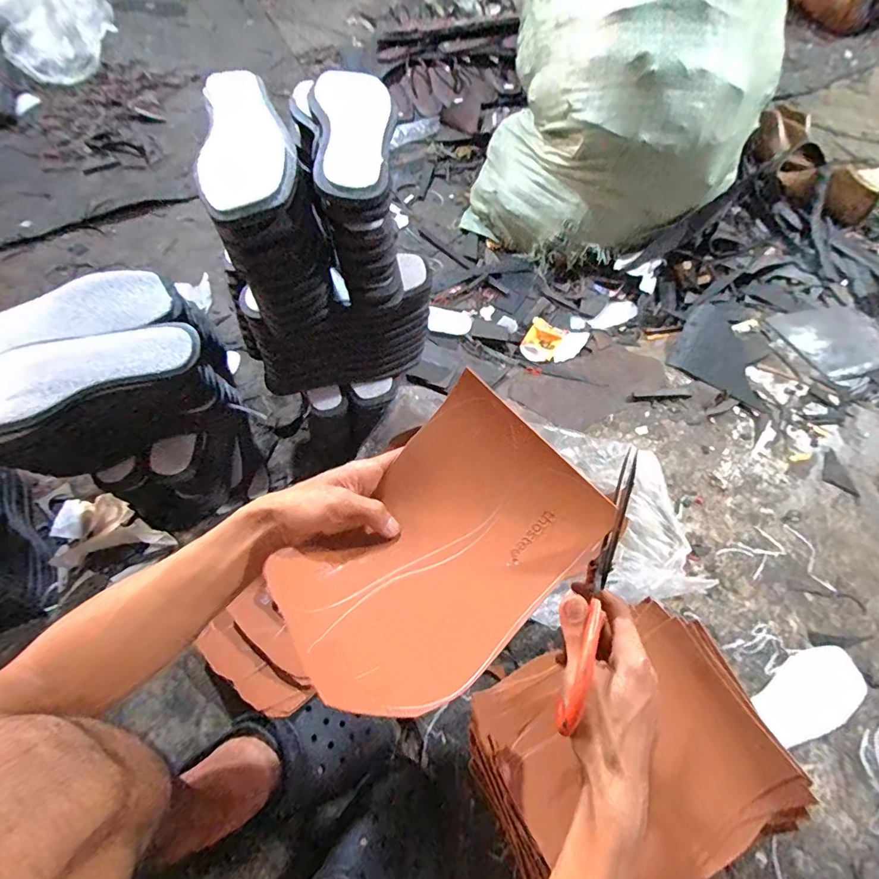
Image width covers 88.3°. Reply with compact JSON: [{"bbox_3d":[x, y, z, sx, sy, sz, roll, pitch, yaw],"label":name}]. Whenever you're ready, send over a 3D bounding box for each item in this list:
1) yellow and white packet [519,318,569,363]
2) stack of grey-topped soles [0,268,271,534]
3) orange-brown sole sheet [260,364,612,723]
[{"bbox_3d":[0.203,-0.194,0.902,0.069,0.015,0.087,27,81,8],"label":"yellow and white packet"},{"bbox_3d":[-0.416,-0.025,0.646,0.259,0.327,0.189,-19,65,-10],"label":"stack of grey-topped soles"},{"bbox_3d":[0.000,0.086,0.361,0.240,0.054,0.168,-41,70,-19],"label":"orange-brown sole sheet"}]

